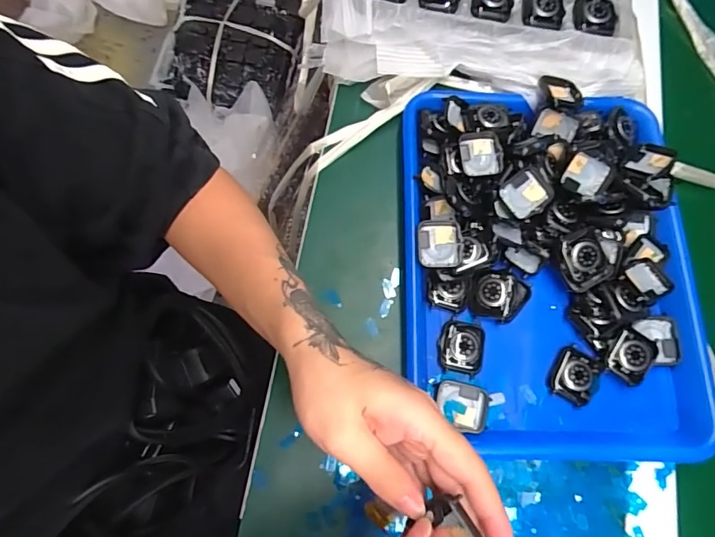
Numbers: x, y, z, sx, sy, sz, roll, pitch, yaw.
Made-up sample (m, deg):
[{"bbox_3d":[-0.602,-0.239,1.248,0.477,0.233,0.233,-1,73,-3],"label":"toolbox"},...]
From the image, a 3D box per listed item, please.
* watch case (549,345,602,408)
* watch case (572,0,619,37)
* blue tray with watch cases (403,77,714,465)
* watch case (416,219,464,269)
[{"bbox_3d":[0.185,0.091,0.396,0.033,0.013,0.044,25,73,6],"label":"watch case"},{"bbox_3d":[0.225,-0.242,0.439,0.038,0.007,0.046,4,72,-1],"label":"watch case"},{"bbox_3d":[0.166,-0.012,0.413,0.249,0.047,0.335,2,72,-2],"label":"blue tray with watch cases"},{"bbox_3d":[0.071,-0.021,0.400,0.036,0.008,0.042,3,72,-1],"label":"watch case"}]

